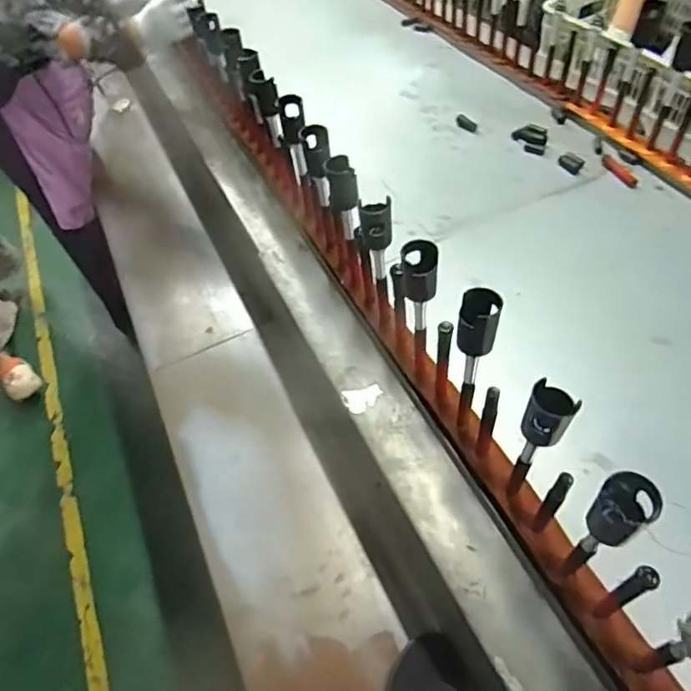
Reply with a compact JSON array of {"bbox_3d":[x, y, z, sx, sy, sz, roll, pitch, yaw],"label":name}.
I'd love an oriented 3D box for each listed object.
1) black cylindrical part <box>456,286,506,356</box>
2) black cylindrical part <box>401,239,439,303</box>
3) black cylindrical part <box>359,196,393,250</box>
[{"bbox_3d":[0.141,-0.022,0.579,0.040,0.071,0.041,-3,53,4],"label":"black cylindrical part"},{"bbox_3d":[0.090,-0.088,0.659,0.042,0.078,0.039,-3,53,4],"label":"black cylindrical part"},{"bbox_3d":[0.040,-0.156,0.713,0.041,0.072,0.038,-3,53,4],"label":"black cylindrical part"}]

